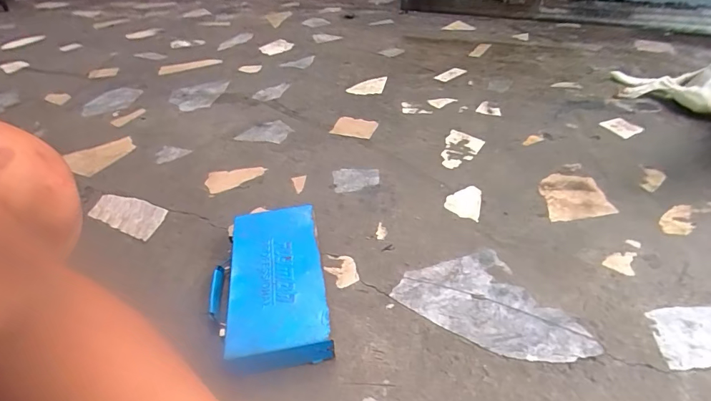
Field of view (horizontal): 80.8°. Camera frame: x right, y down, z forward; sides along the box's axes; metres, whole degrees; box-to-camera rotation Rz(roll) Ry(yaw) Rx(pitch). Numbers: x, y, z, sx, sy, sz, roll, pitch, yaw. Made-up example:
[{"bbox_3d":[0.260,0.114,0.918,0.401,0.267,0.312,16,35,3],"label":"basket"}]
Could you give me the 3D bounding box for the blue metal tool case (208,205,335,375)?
[{"bbox_3d":[-0.148,0.132,0.690,0.188,0.063,0.297,-9,39,-6],"label":"blue metal tool case"}]

